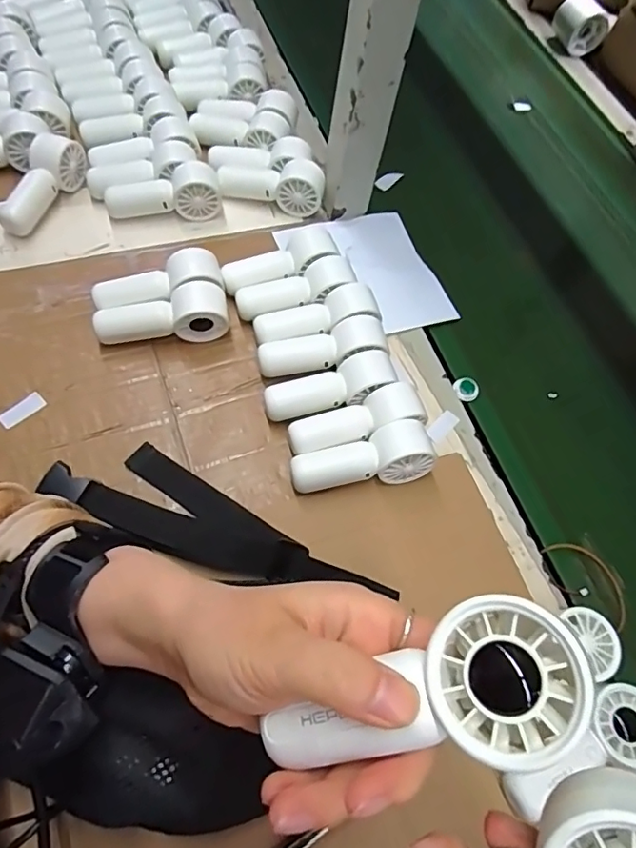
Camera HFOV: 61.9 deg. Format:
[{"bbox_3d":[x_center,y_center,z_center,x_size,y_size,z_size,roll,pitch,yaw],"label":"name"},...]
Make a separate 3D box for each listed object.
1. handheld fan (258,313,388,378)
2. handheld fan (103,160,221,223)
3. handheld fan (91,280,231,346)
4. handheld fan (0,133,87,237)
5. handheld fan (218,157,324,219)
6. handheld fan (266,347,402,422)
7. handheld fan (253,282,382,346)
[{"bbox_3d":[0.003,-0.063,0.458,0.109,0.042,0.039,-8,64,-11],"label":"handheld fan"},{"bbox_3d":[-0.154,-0.227,0.524,0.111,0.040,0.037,-9,64,-12],"label":"handheld fan"},{"bbox_3d":[-0.134,-0.091,0.457,0.109,0.043,0.029,-8,64,-12],"label":"handheld fan"},{"bbox_3d":[-0.269,-0.233,0.513,0.041,0.041,0.111,17,62,2],"label":"handheld fan"},{"bbox_3d":[-0.049,-0.247,0.551,0.108,0.044,0.043,4,62,-5],"label":"handheld fan"},{"bbox_3d":[0.010,-0.027,0.441,0.108,0.040,0.034,-14,65,-14],"label":"handheld fan"},{"bbox_3d":[-0.003,-0.090,0.474,0.107,0.048,0.034,-10,65,-13],"label":"handheld fan"}]

